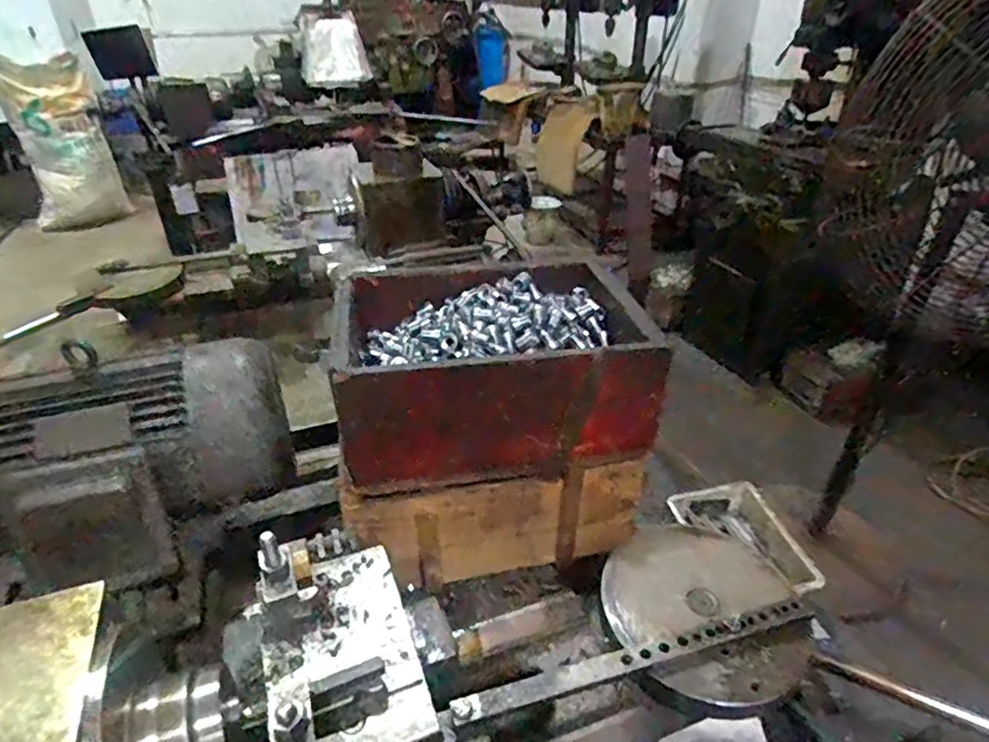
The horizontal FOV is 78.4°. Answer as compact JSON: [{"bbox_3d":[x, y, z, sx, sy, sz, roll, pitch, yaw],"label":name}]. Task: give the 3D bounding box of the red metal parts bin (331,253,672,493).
[{"bbox_3d":[-0.006,-0.009,0.732,0.337,0.148,0.242,-5,33,-8],"label":"red metal parts bin"}]

